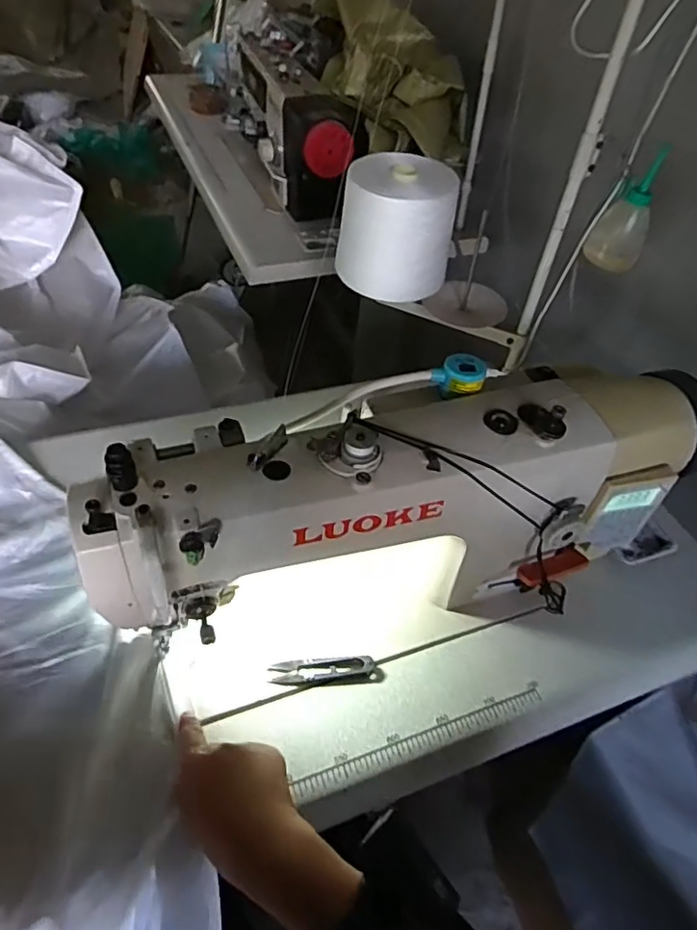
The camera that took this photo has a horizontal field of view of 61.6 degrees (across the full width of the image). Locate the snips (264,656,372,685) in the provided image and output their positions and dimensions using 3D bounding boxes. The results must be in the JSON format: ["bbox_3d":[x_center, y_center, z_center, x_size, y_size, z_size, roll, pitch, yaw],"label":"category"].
[{"bbox_3d":[-0.025,0.197,0.566,0.100,0.006,0.023,-5,48,-11],"label":"snips"}]

